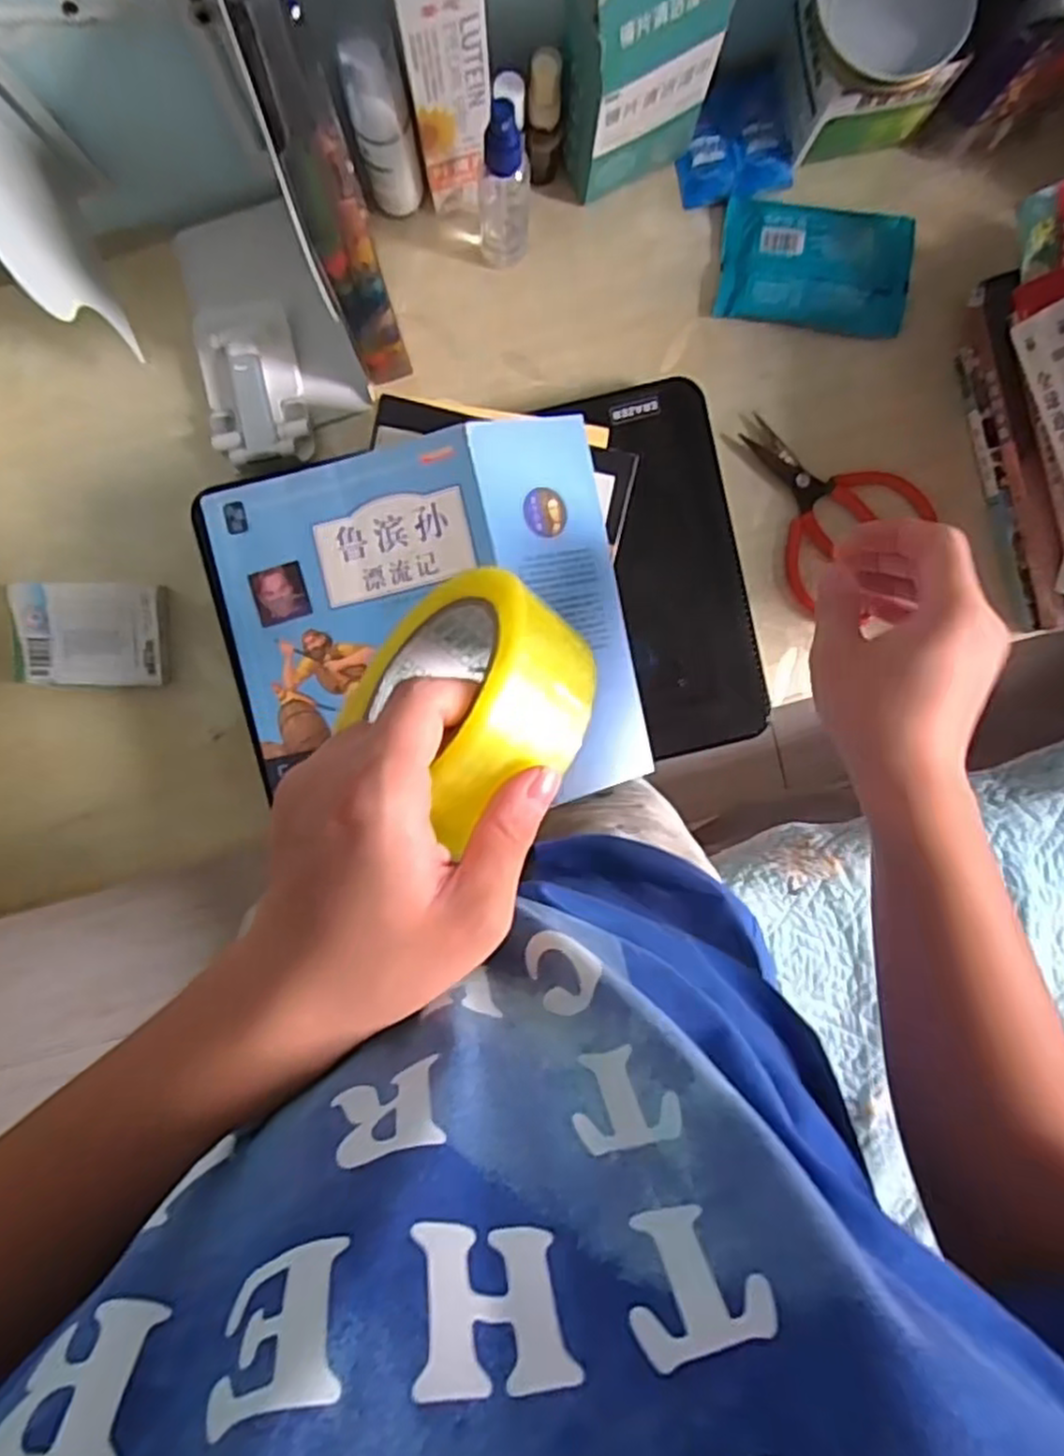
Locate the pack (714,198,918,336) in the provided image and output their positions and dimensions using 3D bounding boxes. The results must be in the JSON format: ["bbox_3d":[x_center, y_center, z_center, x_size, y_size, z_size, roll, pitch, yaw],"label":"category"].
[{"bbox_3d":[0.200,-0.323,0.513,0.132,0.014,0.077,5,95,-2],"label":"pack"}]

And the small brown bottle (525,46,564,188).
[{"bbox_3d":[0.009,-0.382,0.465,0.021,0.093,0.020,6,95,-2],"label":"small brown bottle"}]

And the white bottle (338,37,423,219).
[{"bbox_3d":[-0.089,-0.359,0.448,0.032,0.114,0.025,-14,95,0],"label":"white bottle"}]

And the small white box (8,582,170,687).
[{"bbox_3d":[-0.311,-0.065,0.515,0.101,0.025,0.070,1,95,-1],"label":"small white box"}]

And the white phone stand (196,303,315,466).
[{"bbox_3d":[-0.191,-0.234,0.502,0.063,0.022,0.101,-10,95,0],"label":"white phone stand"}]

